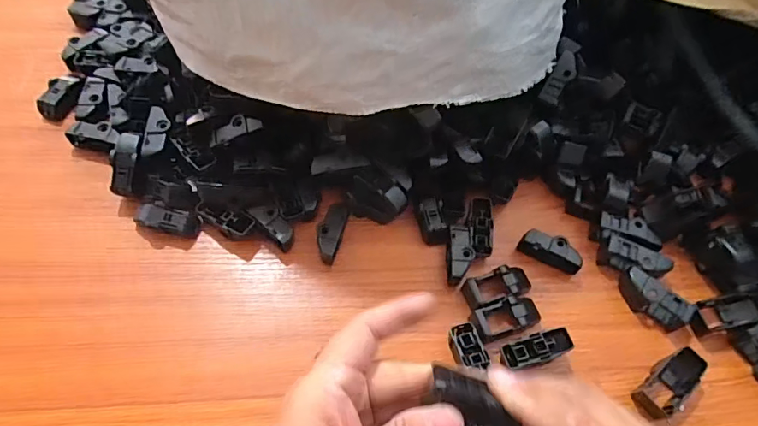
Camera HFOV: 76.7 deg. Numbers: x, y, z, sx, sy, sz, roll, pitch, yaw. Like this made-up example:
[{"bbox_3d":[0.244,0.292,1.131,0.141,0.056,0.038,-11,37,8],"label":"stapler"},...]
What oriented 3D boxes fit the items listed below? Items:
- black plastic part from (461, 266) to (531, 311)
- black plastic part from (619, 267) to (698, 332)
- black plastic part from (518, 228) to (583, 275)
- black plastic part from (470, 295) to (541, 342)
[{"bbox_3d":[0.086,0.053,0.344,0.050,0.018,0.023,-10,60,-10],"label":"black plastic part"},{"bbox_3d":[0.197,0.062,0.344,0.049,0.024,0.016,36,63,17],"label":"black plastic part"},{"bbox_3d":[0.129,0.029,0.362,0.045,0.019,0.017,23,60,10],"label":"black plastic part"},{"bbox_3d":[0.091,0.072,0.332,0.050,0.018,0.024,-11,60,-11],"label":"black plastic part"}]

